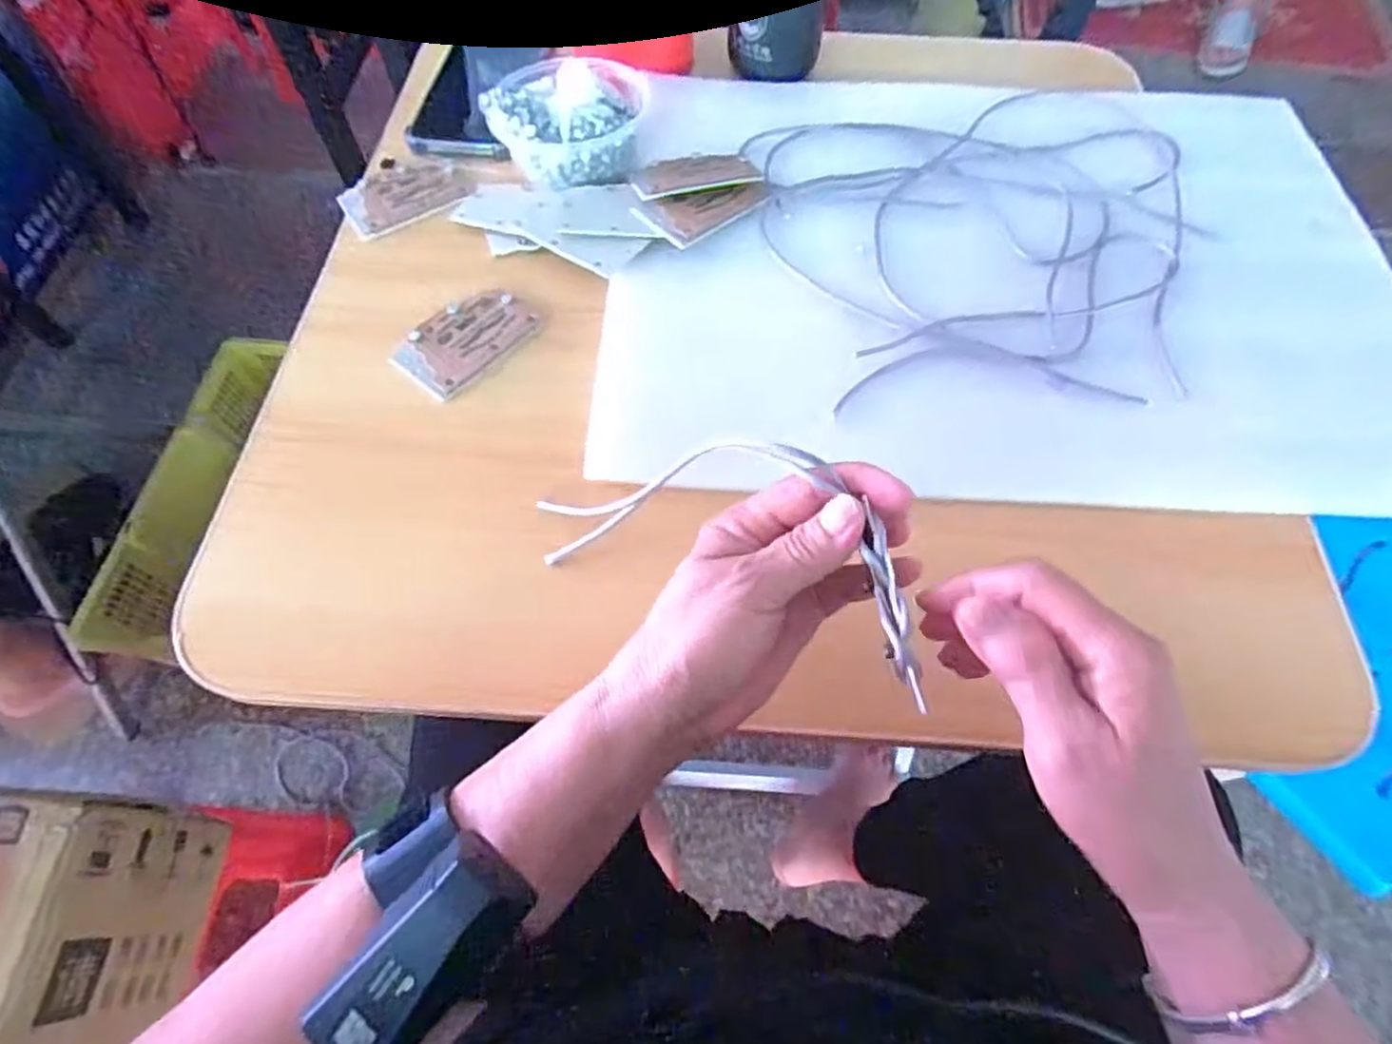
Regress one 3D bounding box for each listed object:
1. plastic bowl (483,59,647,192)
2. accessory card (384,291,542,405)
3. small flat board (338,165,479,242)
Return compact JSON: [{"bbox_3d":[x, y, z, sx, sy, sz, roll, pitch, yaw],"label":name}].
[{"bbox_3d":[-0.087,-0.284,0.489,0.103,0.053,0.099,5,62,2],"label":"plastic bowl"},{"bbox_3d":[-0.144,-0.114,0.442,0.057,0.006,0.084,34,67,16],"label":"accessory card"},{"bbox_3d":[-0.205,-0.232,0.505,0.087,0.007,0.061,-29,66,-15],"label":"small flat board"}]

